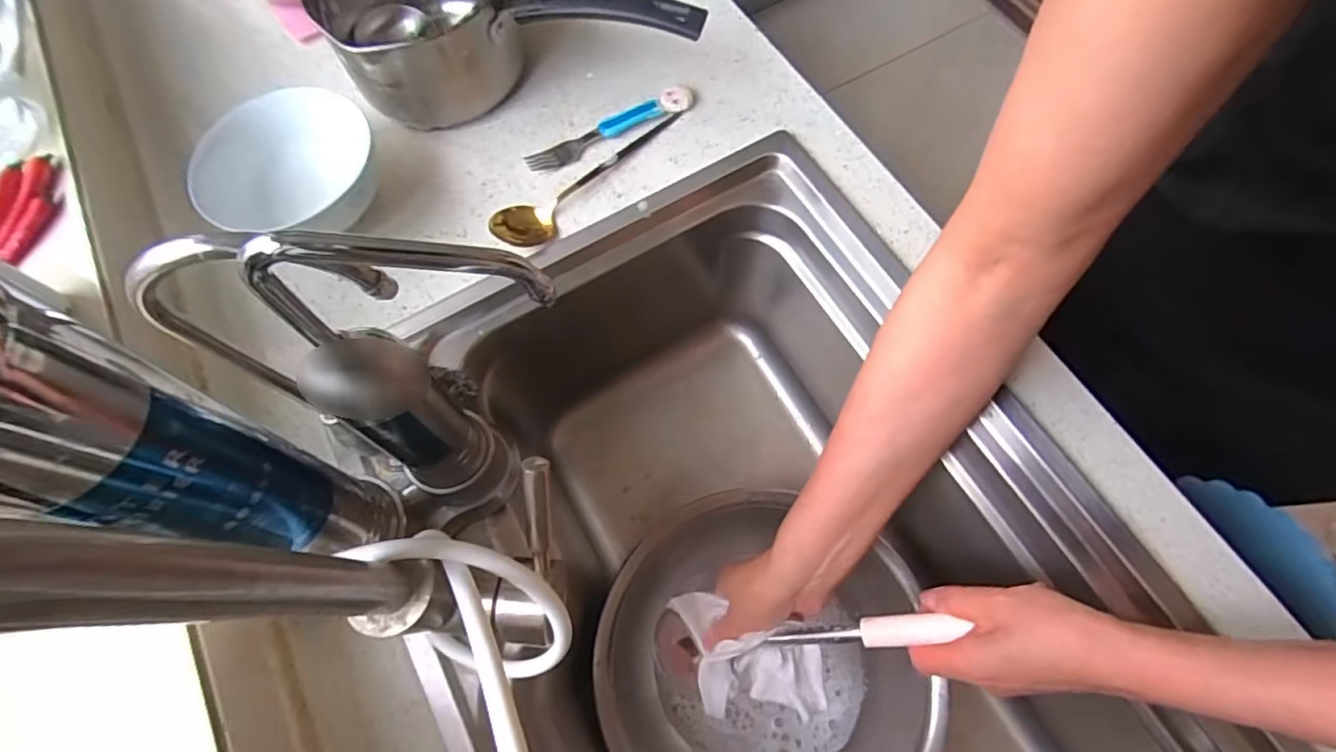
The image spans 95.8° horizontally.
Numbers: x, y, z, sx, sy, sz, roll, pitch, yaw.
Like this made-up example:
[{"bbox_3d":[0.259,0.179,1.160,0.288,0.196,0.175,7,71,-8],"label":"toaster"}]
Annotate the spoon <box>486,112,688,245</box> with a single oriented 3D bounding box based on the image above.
[{"bbox_3d":[-0.067,-0.174,0.503,0.042,0.024,0.194,38,75,15],"label":"spoon"}]

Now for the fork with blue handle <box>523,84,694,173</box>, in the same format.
[{"bbox_3d":[-0.051,-0.217,0.526,0.158,0.011,0.026,-29,71,-9],"label":"fork with blue handle"}]

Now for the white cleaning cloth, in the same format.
[{"bbox_3d":[0.061,0.216,0.472,0.112,0.031,0.084,0,69,2],"label":"white cleaning cloth"}]

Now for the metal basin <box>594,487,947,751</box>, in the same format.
[{"bbox_3d":[0.078,0.249,0.522,0.271,0.105,0.258,-1,69,2],"label":"metal basin"}]

